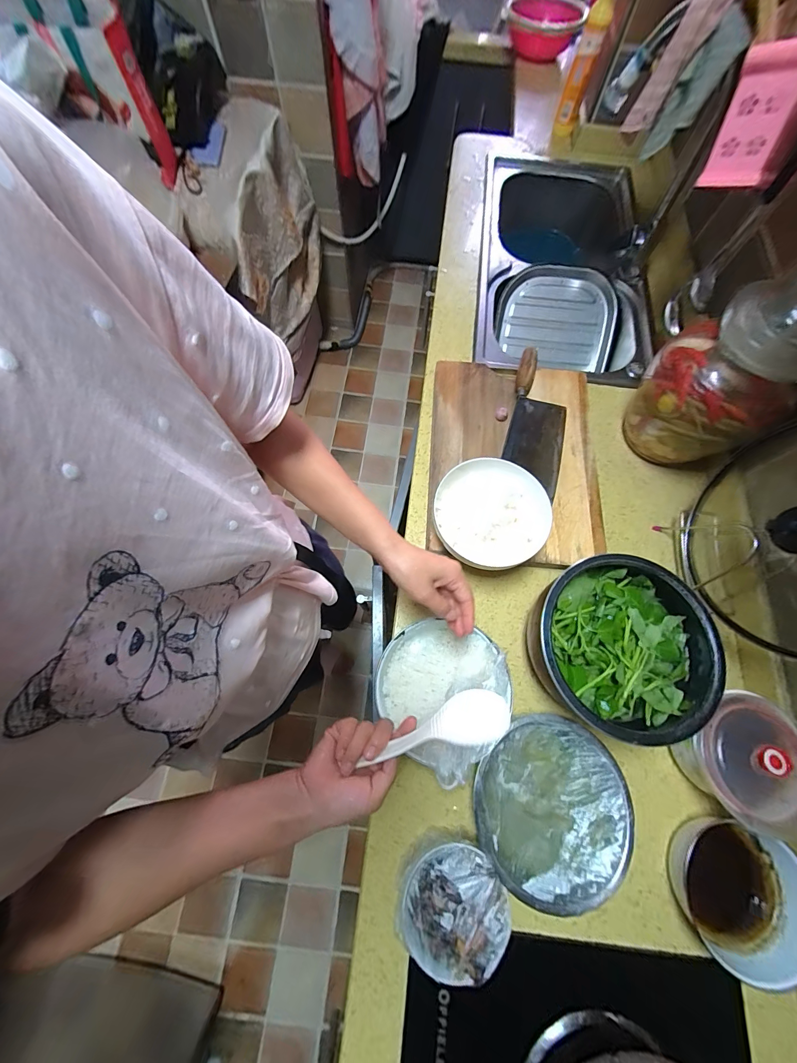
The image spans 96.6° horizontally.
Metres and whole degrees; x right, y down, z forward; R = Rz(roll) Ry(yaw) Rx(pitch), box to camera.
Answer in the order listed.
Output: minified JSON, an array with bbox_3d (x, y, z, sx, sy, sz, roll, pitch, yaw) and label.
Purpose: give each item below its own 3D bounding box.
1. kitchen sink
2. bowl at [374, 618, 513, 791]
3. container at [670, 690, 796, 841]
[{"bbox_3d":[0.429,-0.662,0.945,0.441,0.180,0.794,7,72,1],"label":"kitchen sink"},{"bbox_3d":[0.057,0.228,0.504,0.175,0.087,0.189,0,72,-1],"label":"bowl"},{"bbox_3d":[0.473,0.311,0.483,0.147,0.072,0.142,0,72,-1],"label":"container"}]

